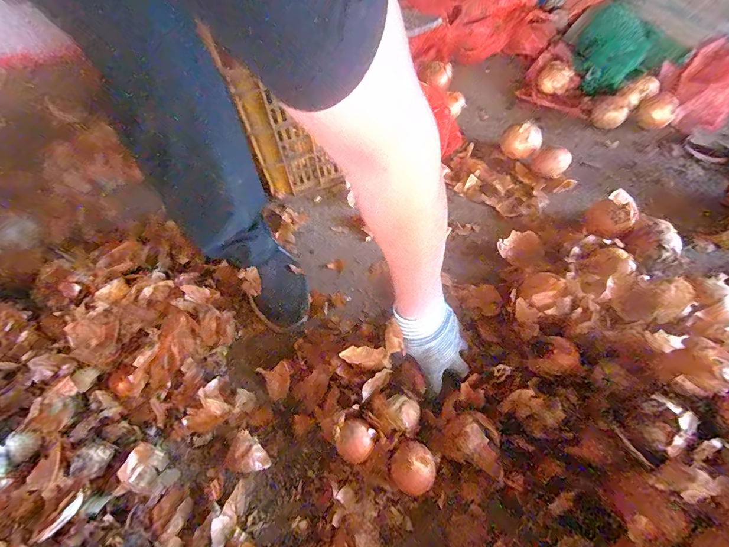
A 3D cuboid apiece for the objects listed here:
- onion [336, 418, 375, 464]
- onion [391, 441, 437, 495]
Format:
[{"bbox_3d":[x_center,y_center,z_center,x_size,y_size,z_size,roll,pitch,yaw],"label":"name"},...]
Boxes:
[{"bbox_3d":[-0.011,0.233,0.470,0.047,0.041,0.049,-2,57,4],"label":"onion"},{"bbox_3d":[0.063,0.251,0.440,0.055,0.052,0.055,-2,57,4],"label":"onion"}]

